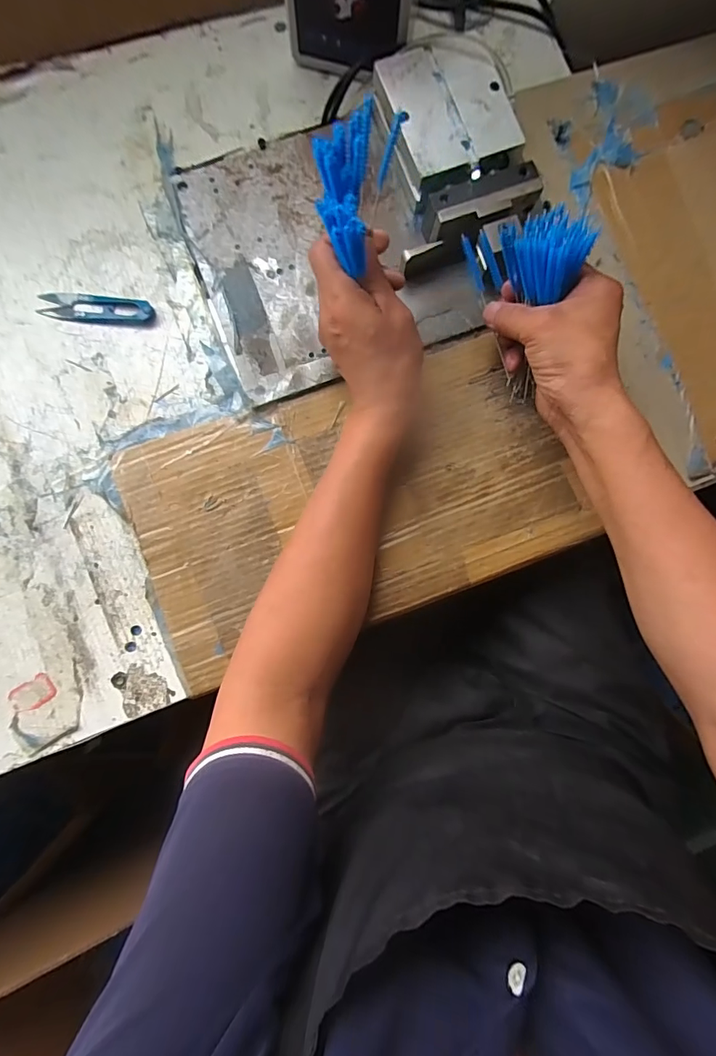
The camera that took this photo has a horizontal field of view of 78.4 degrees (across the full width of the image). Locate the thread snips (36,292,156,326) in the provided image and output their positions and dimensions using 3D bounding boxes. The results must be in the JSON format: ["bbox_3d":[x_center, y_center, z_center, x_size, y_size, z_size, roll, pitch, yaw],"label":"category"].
[{"bbox_3d":[-0.235,-0.198,0.392,0.102,0.009,0.025,5,85,0],"label":"thread snips"}]

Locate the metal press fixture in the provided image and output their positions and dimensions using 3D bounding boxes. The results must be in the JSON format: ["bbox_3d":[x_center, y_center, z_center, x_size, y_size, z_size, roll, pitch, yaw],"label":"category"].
[{"bbox_3d":[0.086,-0.315,0.389,0.116,0.048,0.175,-9,86,-1],"label":"metal press fixture"}]

